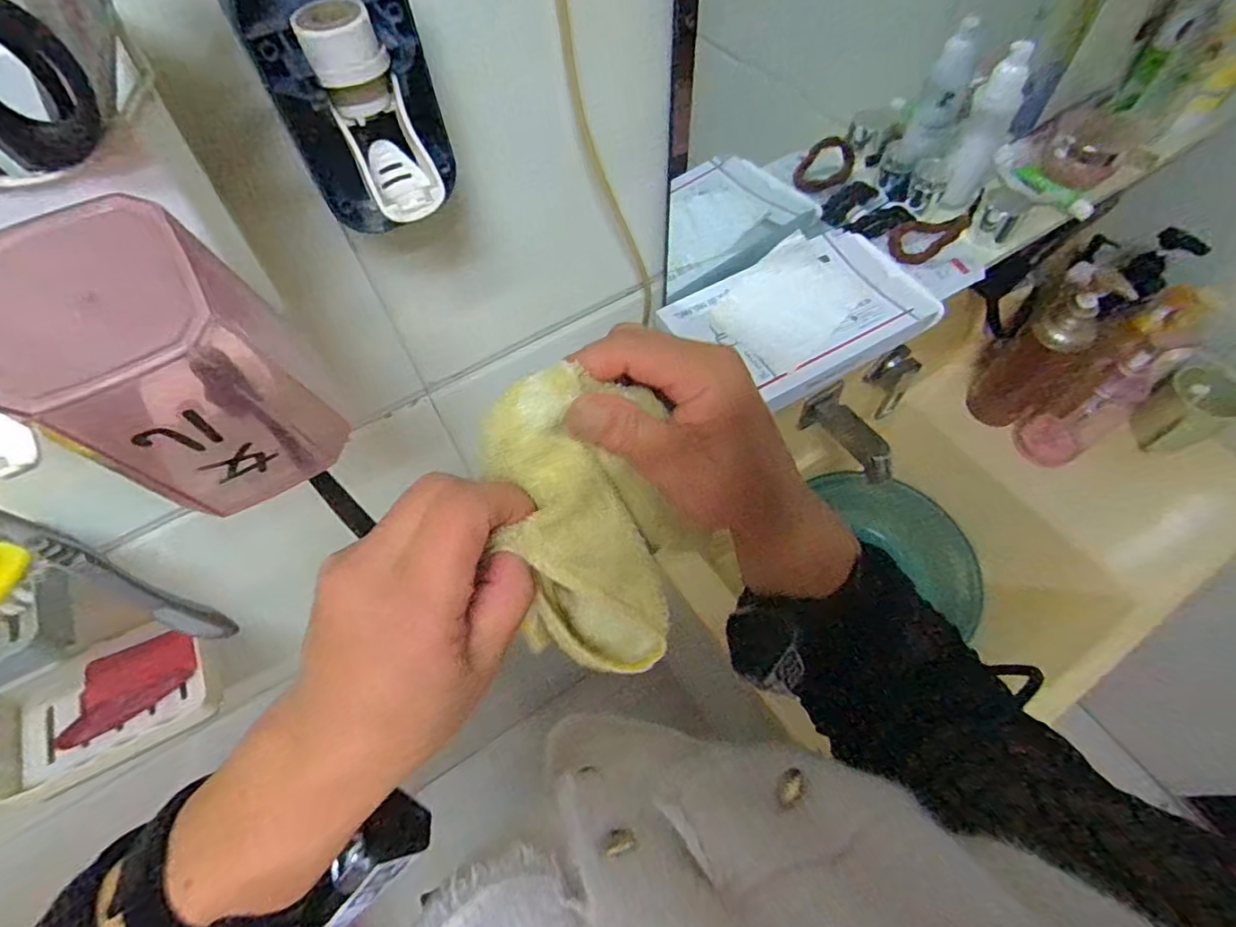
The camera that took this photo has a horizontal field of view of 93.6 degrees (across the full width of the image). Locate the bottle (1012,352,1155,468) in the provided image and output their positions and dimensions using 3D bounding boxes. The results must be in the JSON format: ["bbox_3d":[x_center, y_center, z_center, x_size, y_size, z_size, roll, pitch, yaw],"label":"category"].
[{"bbox_3d":[0.626,-0.080,0.771,0.086,0.191,0.083,-33,63,-16],"label":"bottle"}]

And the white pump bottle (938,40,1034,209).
[{"bbox_3d":[0.334,-0.302,0.531,0.040,0.130,0.035,29,64,18],"label":"white pump bottle"}]

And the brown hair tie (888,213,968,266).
[{"bbox_3d":[0.284,-0.216,0.539,0.081,0.016,0.047,-37,64,-18],"label":"brown hair tie"}]

